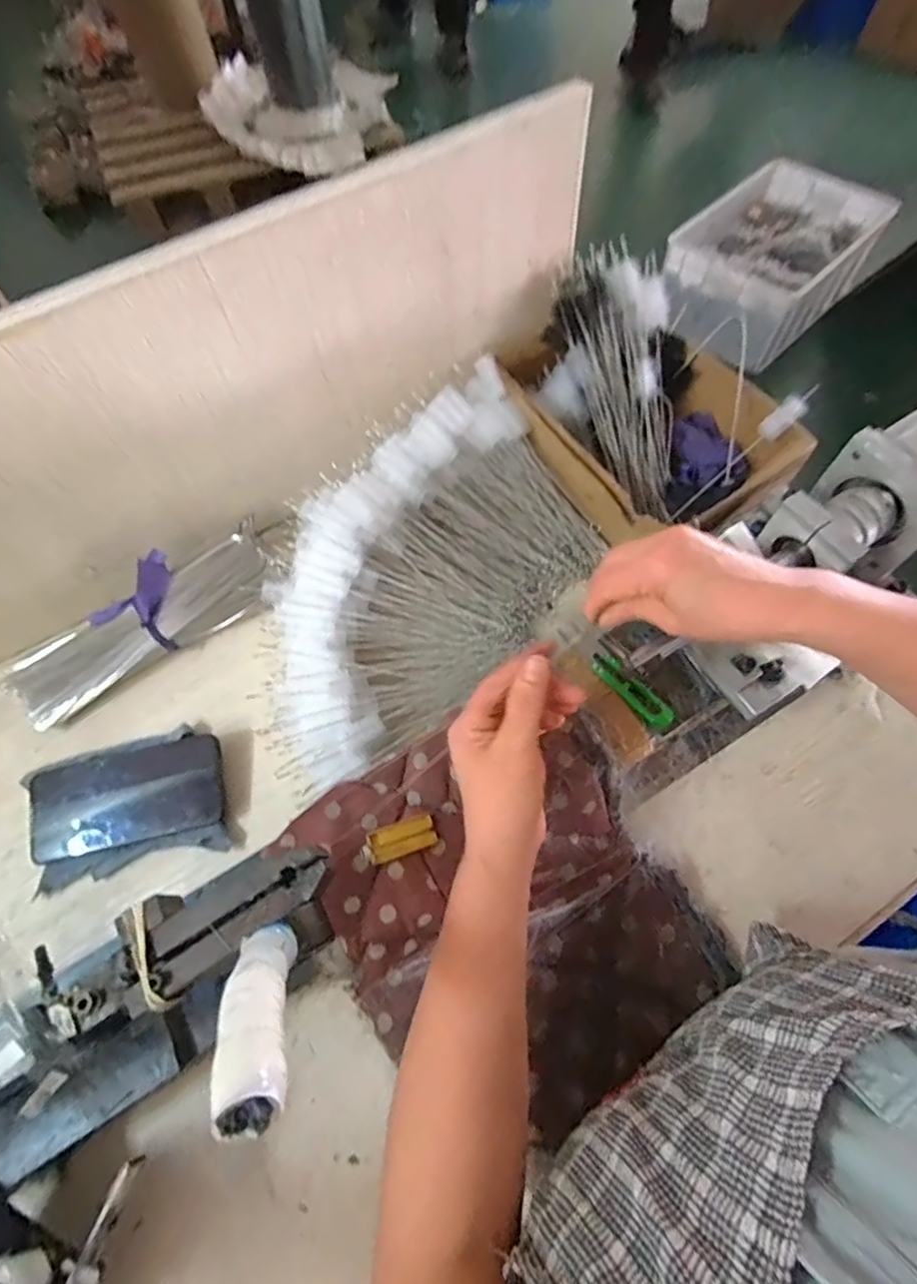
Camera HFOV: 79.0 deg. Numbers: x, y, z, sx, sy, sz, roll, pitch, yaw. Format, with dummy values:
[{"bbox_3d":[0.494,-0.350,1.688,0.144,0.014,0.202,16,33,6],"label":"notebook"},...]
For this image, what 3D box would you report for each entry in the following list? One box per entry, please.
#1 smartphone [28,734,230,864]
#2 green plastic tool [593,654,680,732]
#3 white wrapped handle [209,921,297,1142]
[{"bbox_3d":[-0.284,0.131,0.477,0.161,0.013,0.080,-13,76,-1],"label":"smartphone"},{"bbox_3d":[0.145,0.042,0.467,0.081,0.011,0.023,41,72,19],"label":"green plastic tool"},{"bbox_3d":[-0.085,0.155,0.237,0.025,0.099,0.020,-21,105,-8],"label":"white wrapped handle"}]

